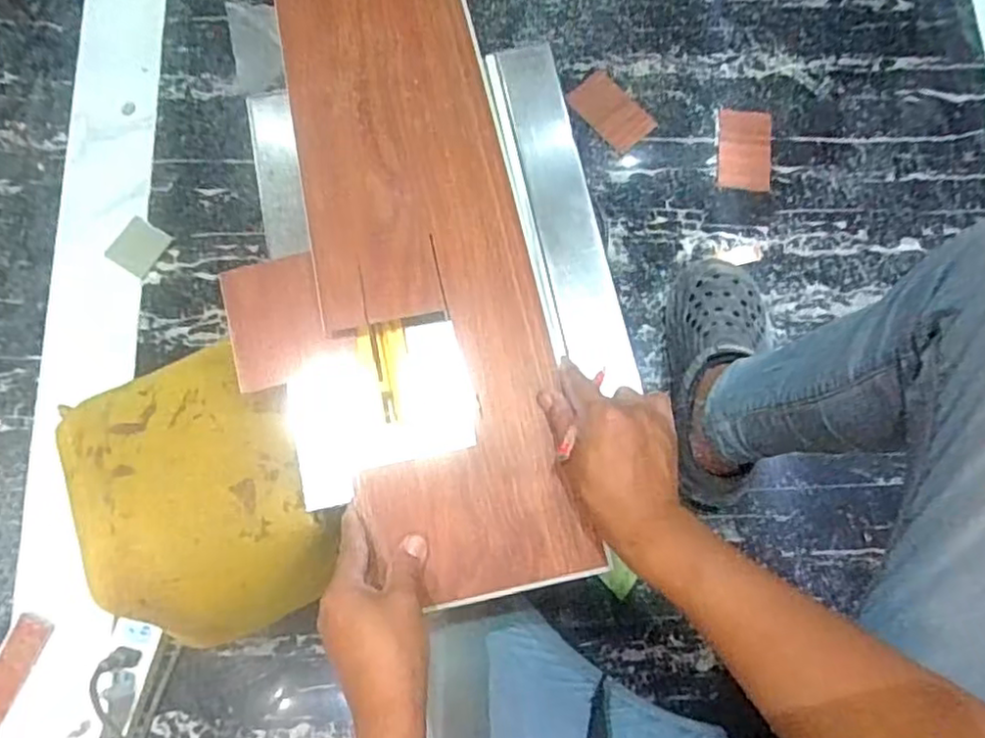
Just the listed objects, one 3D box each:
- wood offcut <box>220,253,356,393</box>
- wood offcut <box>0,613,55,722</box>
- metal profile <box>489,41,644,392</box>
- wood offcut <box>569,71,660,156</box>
[{"bbox_3d":[-0.179,-0.043,0.576,0.100,0.007,0.106,-13,85,6],"label":"wood offcut"},{"bbox_3d":[-0.553,0.342,0.761,0.043,0.010,0.114,22,79,4],"label":"wood offcut"},{"bbox_3d":[0.061,-0.144,0.602,0.068,0.028,0.336,-11,79,-3],"label":"metal profile"},{"bbox_3d":[0.168,-0.365,0.933,0.070,0.005,0.119,-39,81,-8],"label":"wood offcut"}]

